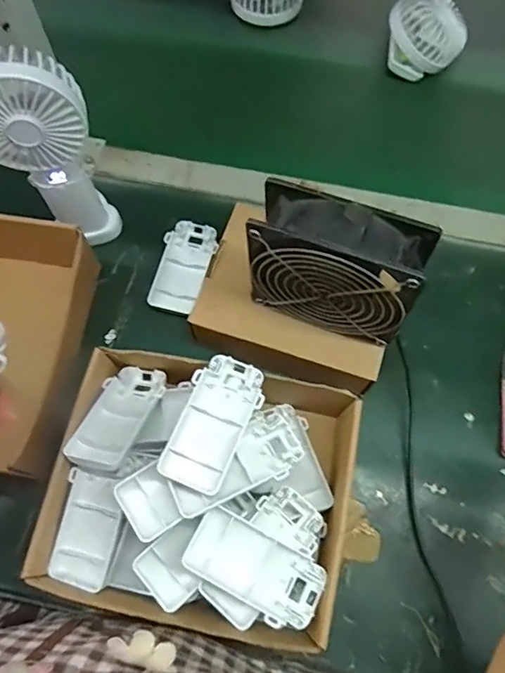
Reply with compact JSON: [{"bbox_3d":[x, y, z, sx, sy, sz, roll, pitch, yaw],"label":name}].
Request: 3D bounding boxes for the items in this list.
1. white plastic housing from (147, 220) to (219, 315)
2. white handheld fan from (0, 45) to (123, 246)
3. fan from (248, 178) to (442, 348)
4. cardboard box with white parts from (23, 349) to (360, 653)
[{"bbox_3d":[-0.067,-0.069,0.497,0.047,0.013,0.095,11,70,4],"label":"white plastic housing"},{"bbox_3d":[-0.169,-0.144,0.430,0.086,0.192,0.052,-28,72,-10],"label":"white handheld fan"},{"bbox_3d":[0.059,-0.048,0.373,0.115,0.114,0.044,21,71,8],"label":"fan"},{"bbox_3d":[-0.035,0.112,0.387,0.211,0.092,0.178,9,70,3],"label":"cardboard box with white parts"}]

